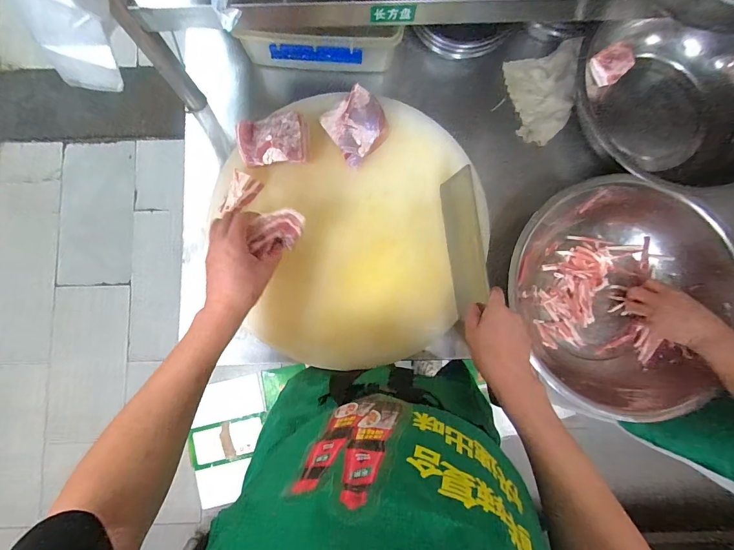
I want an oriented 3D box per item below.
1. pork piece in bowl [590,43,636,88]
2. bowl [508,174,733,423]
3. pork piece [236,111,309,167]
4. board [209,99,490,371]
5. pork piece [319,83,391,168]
[{"bbox_3d":[0.464,-0.401,0.701,0.066,0.032,0.066,7,111,20],"label":"pork piece in bowl"},{"bbox_3d":[0.422,0.035,0.652,0.379,0.131,0.336,35,85,3],"label":"bowl"},{"bbox_3d":[-0.152,-0.213,0.589,0.109,0.045,0.075,-2,84,-1],"label":"pork piece"},{"bbox_3d":[-0.008,-0.062,0.612,0.409,0.028,0.408,0,84,-1],"label":"board"},{"bbox_3d":[-0.016,-0.246,0.603,0.091,0.038,0.097,-34,86,-4],"label":"pork piece"}]

